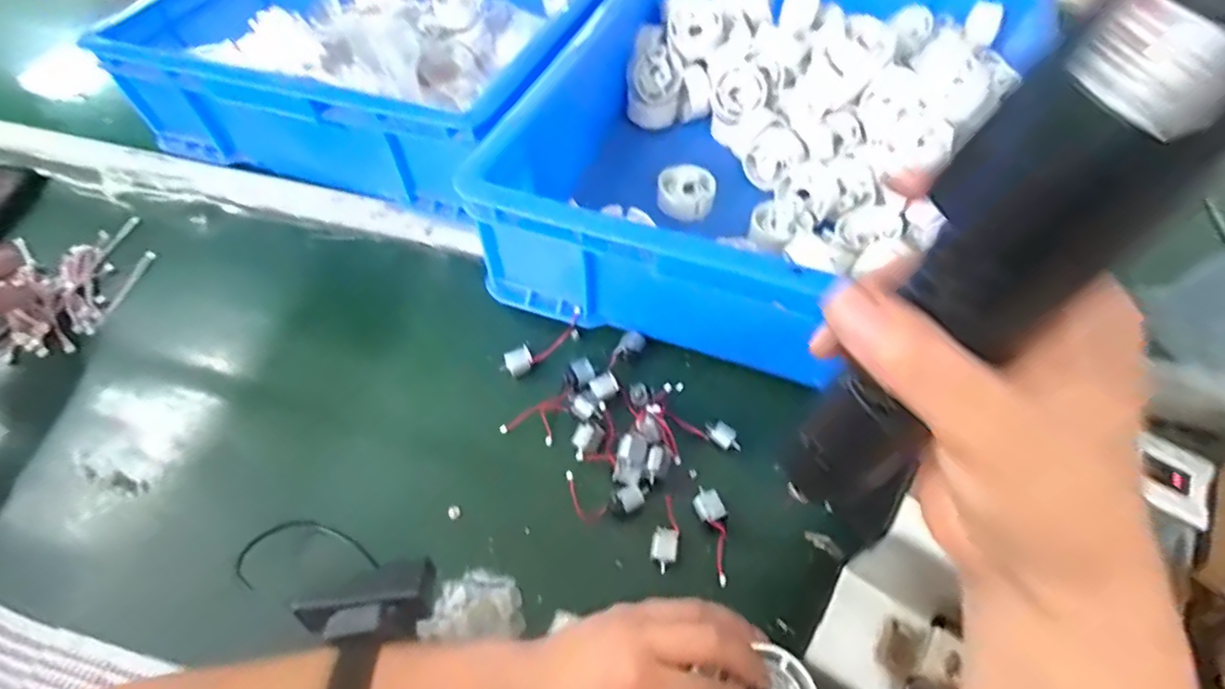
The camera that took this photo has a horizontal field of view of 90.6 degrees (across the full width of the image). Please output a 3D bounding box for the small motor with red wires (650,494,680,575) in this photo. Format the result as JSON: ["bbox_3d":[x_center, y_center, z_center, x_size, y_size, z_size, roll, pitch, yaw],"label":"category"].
[{"bbox_3d":[0.039,0.131,0.420,0.018,0.015,0.050,12,62,9],"label":"small motor with red wires"}]

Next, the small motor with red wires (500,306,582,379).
[{"bbox_3d":[-0.055,0.001,0.487,0.075,0.023,0.021,-26,63,-12],"label":"small motor with red wires"}]

